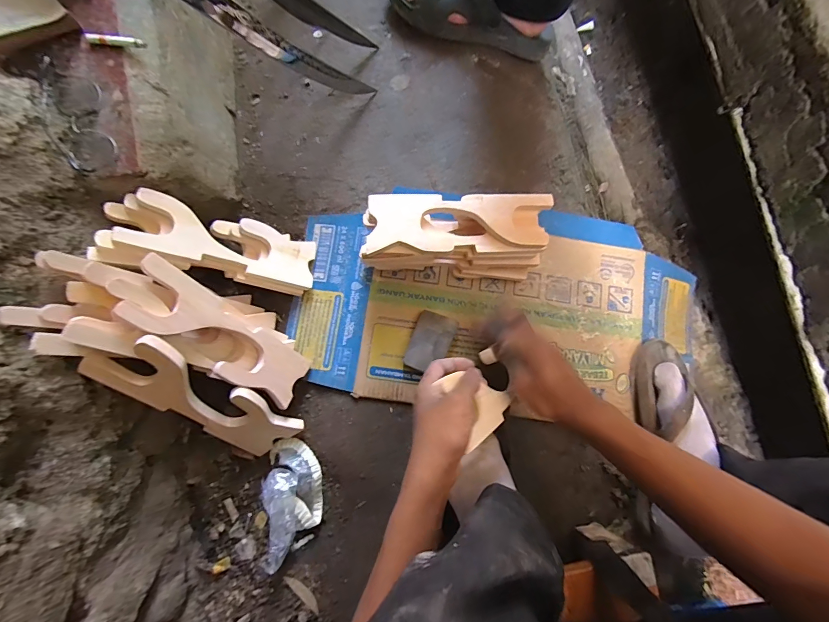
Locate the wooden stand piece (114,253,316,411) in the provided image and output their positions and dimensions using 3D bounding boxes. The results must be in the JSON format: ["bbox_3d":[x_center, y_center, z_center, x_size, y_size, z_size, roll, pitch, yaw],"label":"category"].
[{"bbox_3d":[-0.223,0.030,0.444,0.025,0.218,0.083,-15,45,37],"label":"wooden stand piece"}]

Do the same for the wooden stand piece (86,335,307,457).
[{"bbox_3d":[-0.241,0.105,0.441,0.072,0.231,0.017,-36,38,8],"label":"wooden stand piece"}]

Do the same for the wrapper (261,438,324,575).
[{"bbox_3d":[-0.160,0.247,0.485,0.072,0.030,0.148,-3,79,1],"label":"wrapper"}]

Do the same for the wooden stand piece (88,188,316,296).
[{"bbox_3d":[-0.248,-0.081,0.482,0.237,0.035,0.085,11,77,-36],"label":"wooden stand piece"}]

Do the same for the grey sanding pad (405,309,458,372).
[{"bbox_3d":[0.023,0.044,0.516,0.054,0.019,0.079,21,80,5],"label":"grey sanding pad"}]

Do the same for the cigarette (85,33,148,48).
[{"bbox_3d":[-0.345,-0.312,0.434,0.066,0.010,0.013,6,79,2],"label":"cigarette"}]

